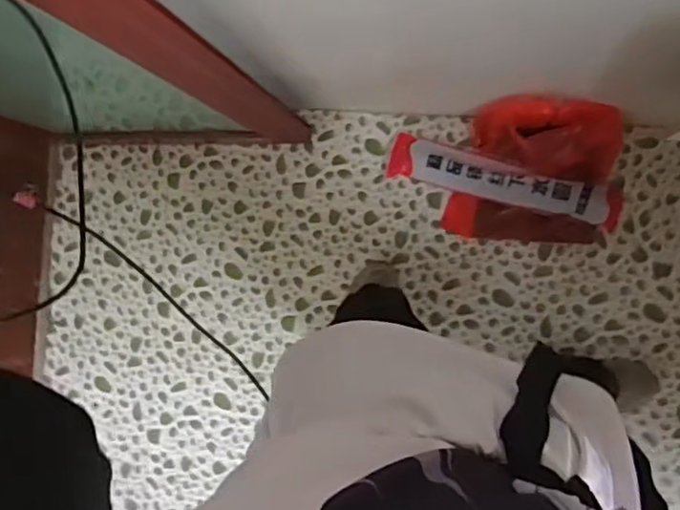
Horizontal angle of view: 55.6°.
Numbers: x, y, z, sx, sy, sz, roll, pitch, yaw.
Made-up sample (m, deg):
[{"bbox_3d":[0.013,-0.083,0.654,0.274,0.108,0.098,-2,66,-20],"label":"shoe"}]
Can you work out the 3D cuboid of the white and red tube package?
[{"bbox_3d":[0.319,-0.144,1.271,0.455,0.072,0.087,17,95,8],"label":"white and red tube package"}]

